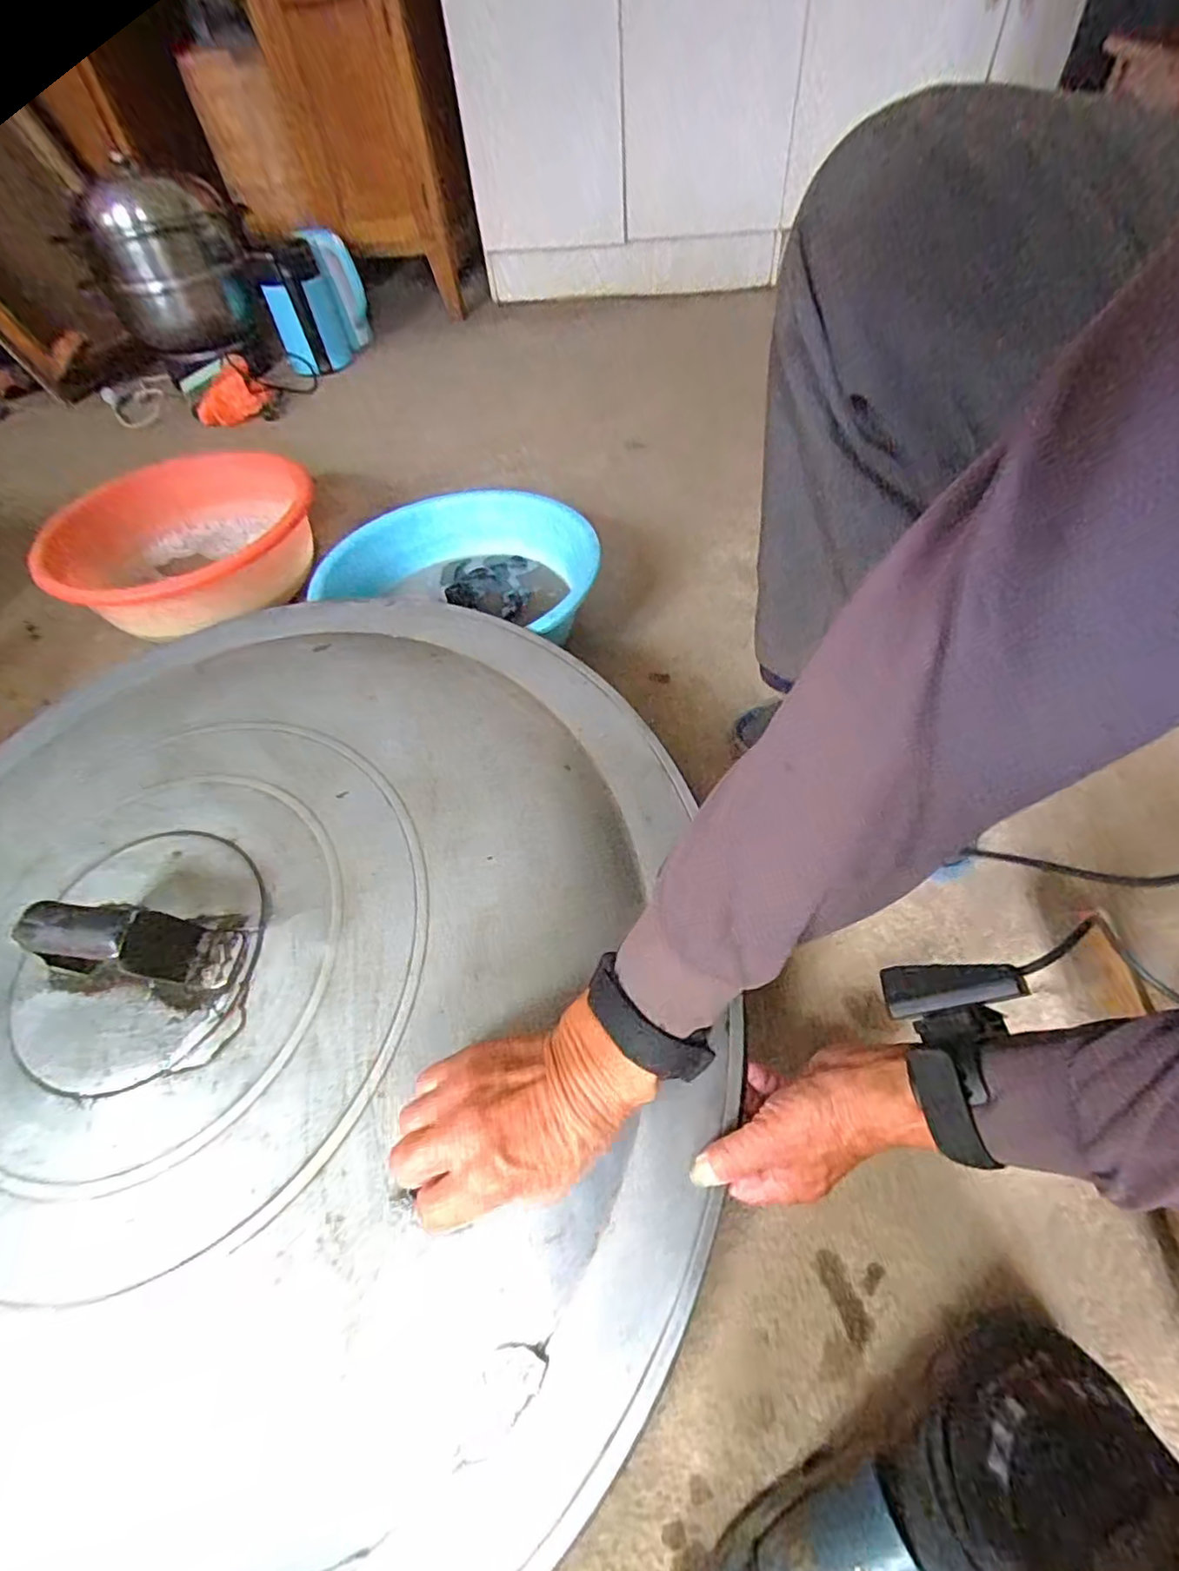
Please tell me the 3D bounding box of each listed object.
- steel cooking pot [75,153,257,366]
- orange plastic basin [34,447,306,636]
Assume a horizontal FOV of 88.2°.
[{"bbox_3d":[-0.883,-1.070,1.276,0.296,0.299,0.320,-26,54,-14],"label":"steel cooking pot"},{"bbox_3d":[-0.566,-0.346,0.892,0.314,0.139,0.341,-3,51,4],"label":"orange plastic basin"}]

